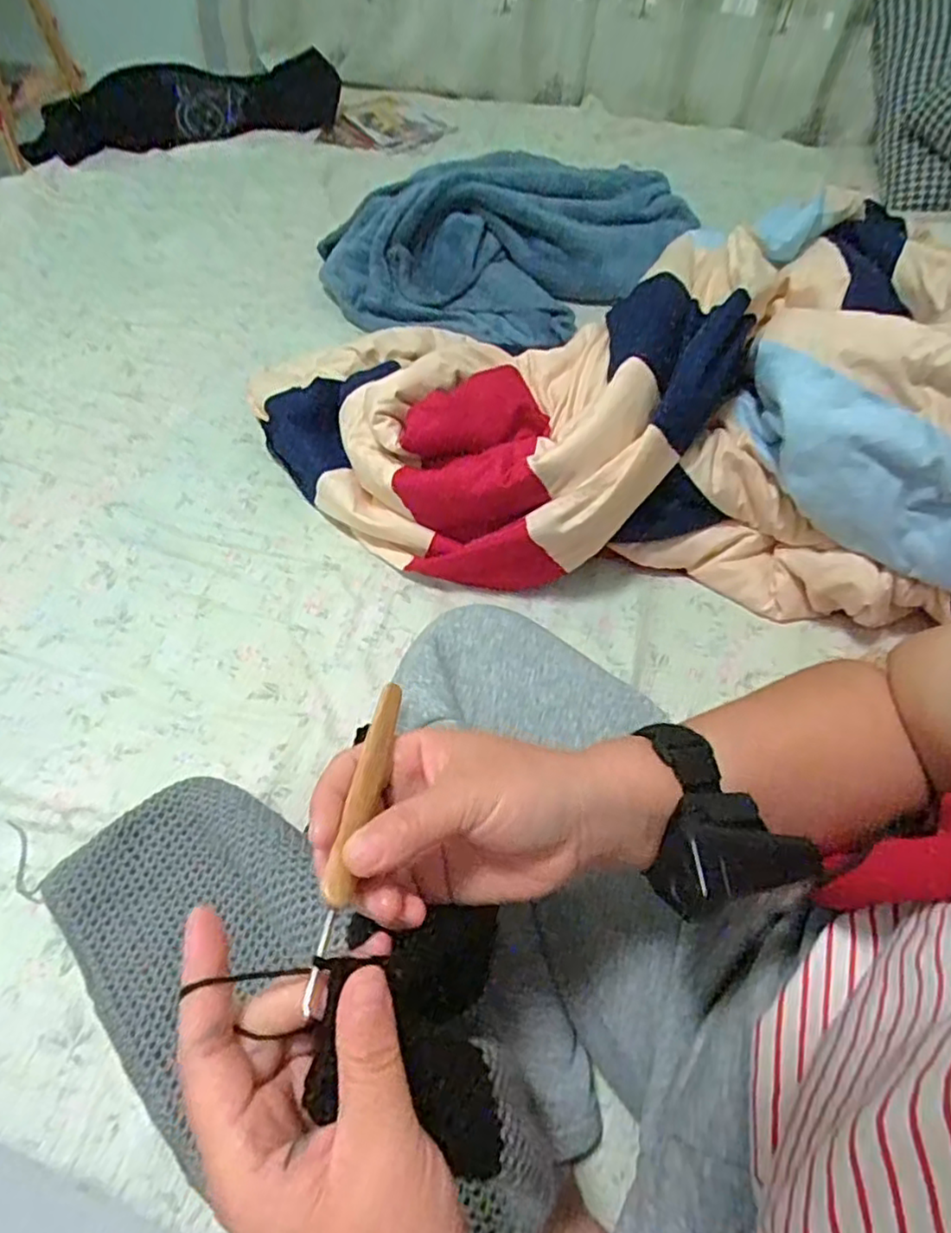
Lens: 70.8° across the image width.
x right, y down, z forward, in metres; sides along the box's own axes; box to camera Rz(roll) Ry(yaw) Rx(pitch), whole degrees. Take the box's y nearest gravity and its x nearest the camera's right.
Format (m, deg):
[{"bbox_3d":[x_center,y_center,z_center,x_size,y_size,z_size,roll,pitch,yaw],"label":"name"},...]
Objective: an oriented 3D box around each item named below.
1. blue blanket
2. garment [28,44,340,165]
[{"bbox_3d":[0.009,-0.542,0.970,0.444,0.139,0.345,30,57,17],"label":"blue blanket"},{"bbox_3d":[-0.568,-1.013,1.323,0.599,0.101,0.114,-20,57,-17],"label":"garment"}]

